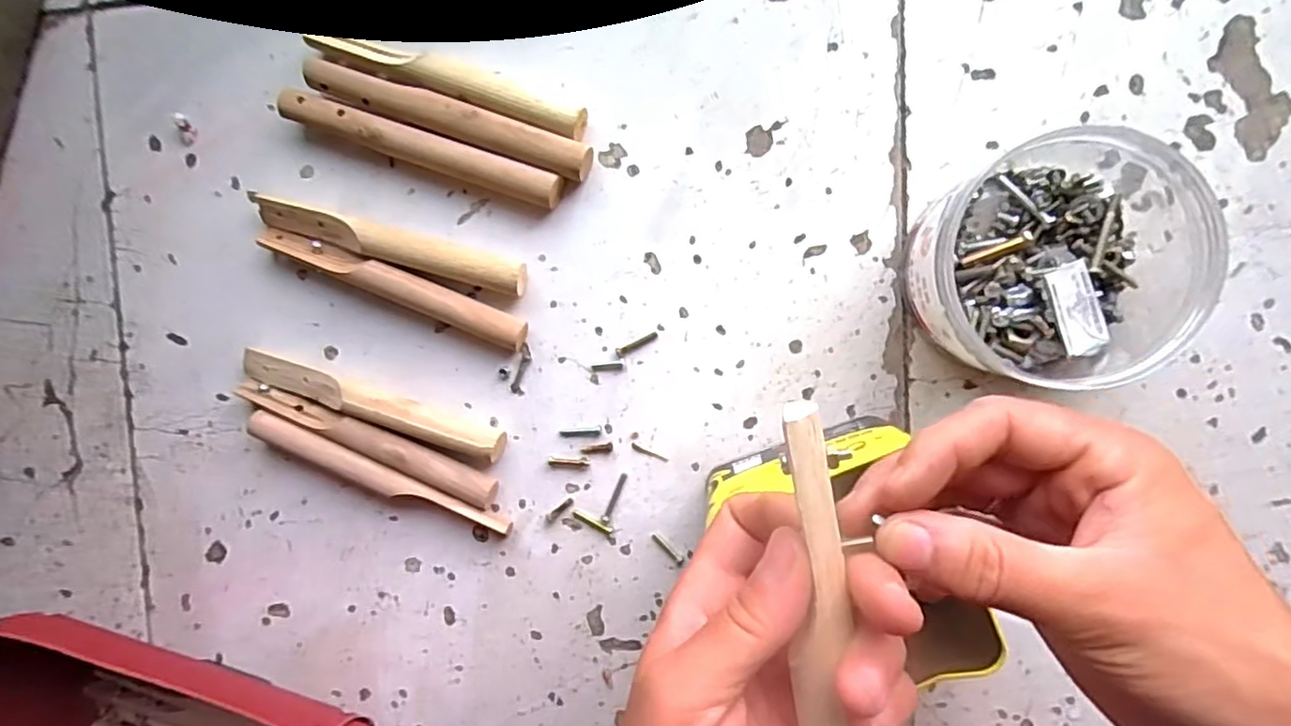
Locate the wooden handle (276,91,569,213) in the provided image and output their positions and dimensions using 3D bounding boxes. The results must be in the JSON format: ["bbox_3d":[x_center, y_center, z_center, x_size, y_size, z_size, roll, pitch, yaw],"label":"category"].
[{"bbox_3d":[-0.134,-0.129,0.394,0.178,0.021,0.021,20,96,5],"label":"wooden handle"}]

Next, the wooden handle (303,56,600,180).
[{"bbox_3d":[-0.117,-0.145,0.390,0.178,0.023,0.022,20,96,5],"label":"wooden handle"}]

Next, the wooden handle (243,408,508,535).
[{"bbox_3d":[-0.166,0.071,0.414,0.176,0.020,0.018,23,97,5],"label":"wooden handle"}]

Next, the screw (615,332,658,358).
[{"bbox_3d":[-0.006,-0.011,0.396,0.027,0.004,0.006,-28,91,8],"label":"screw"}]

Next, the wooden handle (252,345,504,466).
[{"bbox_3d":[-0.170,0.025,0.408,0.173,0.019,0.019,17,96,5],"label":"wooden handle"}]

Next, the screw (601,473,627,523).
[{"bbox_3d":[-0.019,0.083,0.402,0.005,0.004,0.032,24,97,4],"label":"screw"}]

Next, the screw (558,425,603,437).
[{"bbox_3d":[-0.040,0.042,0.400,0.027,0.004,0.006,-7,94,7],"label":"screw"}]

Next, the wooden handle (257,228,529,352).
[{"bbox_3d":[-0.155,-0.049,0.402,0.178,0.023,0.019,22,97,5],"label":"wooden handle"}]

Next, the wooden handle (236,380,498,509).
[{"bbox_3d":[-0.174,0.046,0.412,0.176,0.022,0.019,23,97,5],"label":"wooden handle"}]

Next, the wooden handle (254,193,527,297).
[{"bbox_3d":[-0.157,-0.072,0.398,0.173,0.023,0.021,15,96,5],"label":"wooden handle"}]

